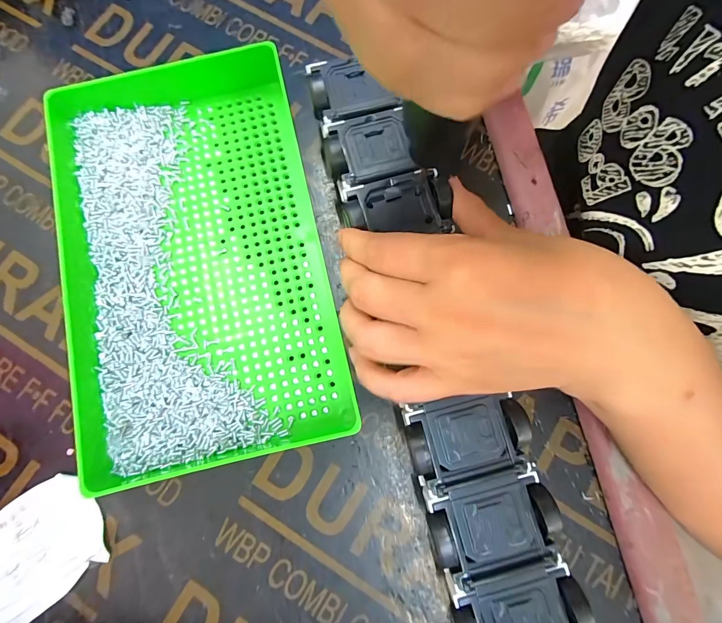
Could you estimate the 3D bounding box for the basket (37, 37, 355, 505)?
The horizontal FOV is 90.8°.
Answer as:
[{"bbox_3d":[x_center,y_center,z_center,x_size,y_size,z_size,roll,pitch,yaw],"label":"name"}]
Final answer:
[{"bbox_3d":[-0.102,-0.034,0.223,0.160,0.036,0.251,-14,80,-1],"label":"basket"}]

